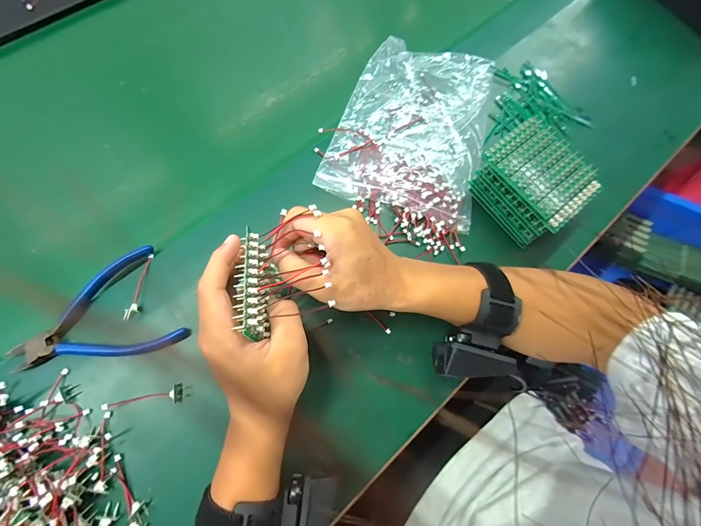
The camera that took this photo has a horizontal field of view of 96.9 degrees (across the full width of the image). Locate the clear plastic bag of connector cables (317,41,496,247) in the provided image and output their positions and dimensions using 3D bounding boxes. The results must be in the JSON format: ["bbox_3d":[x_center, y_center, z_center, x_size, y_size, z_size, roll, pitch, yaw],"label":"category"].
[{"bbox_3d":[0.075,-0.160,0.367,0.164,0.024,0.253,16,72,4],"label":"clear plastic bag of connector cables"}]

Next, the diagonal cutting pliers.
[{"bbox_3d":[-0.236,0.053,0.286,0.129,0.019,0.099,-28,74,-10],"label":"diagonal cutting pliers"}]

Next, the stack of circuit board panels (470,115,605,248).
[{"bbox_3d":[0.190,-0.084,0.327,0.083,0.054,0.103,-34,75,-12],"label":"stack of circuit board panels"}]

